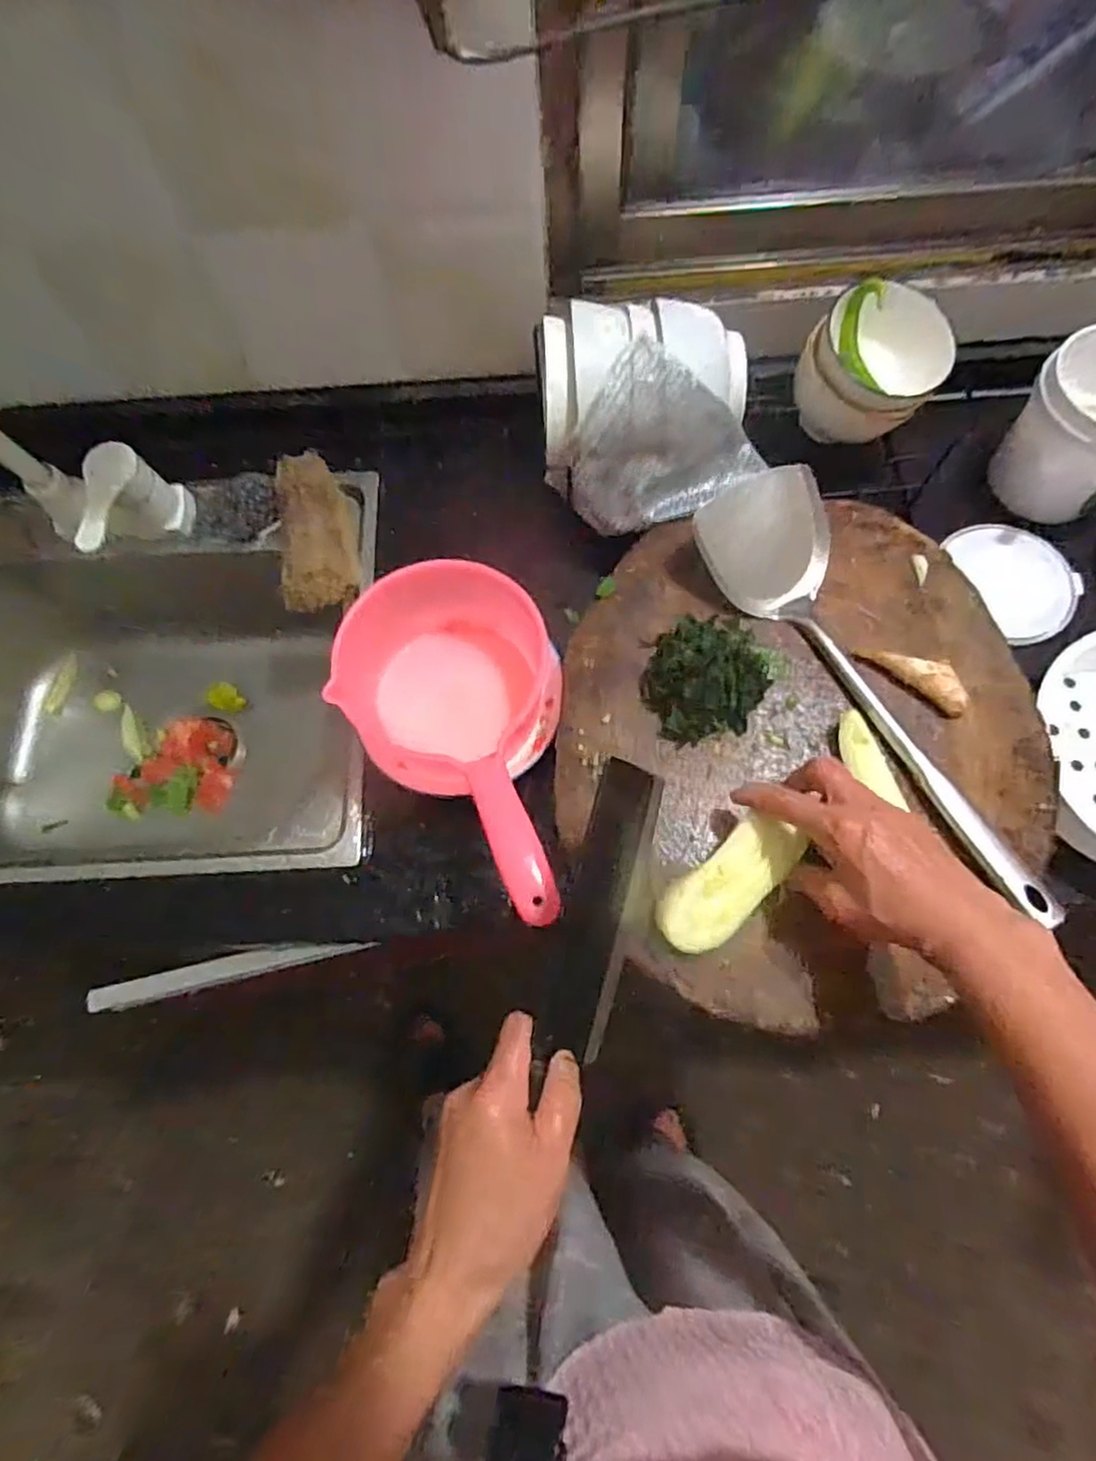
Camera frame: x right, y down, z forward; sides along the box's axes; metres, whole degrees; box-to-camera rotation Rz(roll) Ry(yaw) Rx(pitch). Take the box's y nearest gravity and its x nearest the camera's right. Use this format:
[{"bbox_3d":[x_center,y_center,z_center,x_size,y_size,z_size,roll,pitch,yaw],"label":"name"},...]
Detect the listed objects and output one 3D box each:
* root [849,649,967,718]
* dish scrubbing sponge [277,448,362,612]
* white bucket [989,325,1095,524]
[{"bbox_3d":[0.285,-0.046,0.522,0.086,0.018,0.027,37,74,15],"label":"root"},{"bbox_3d":[-0.238,-0.207,0.682,0.078,0.054,0.166,-11,69,-2],"label":"dish scrubbing sponge"},{"bbox_3d":[0.493,-0.275,0.616,0.128,0.107,0.140,-1,69,2],"label":"white bucket"}]

